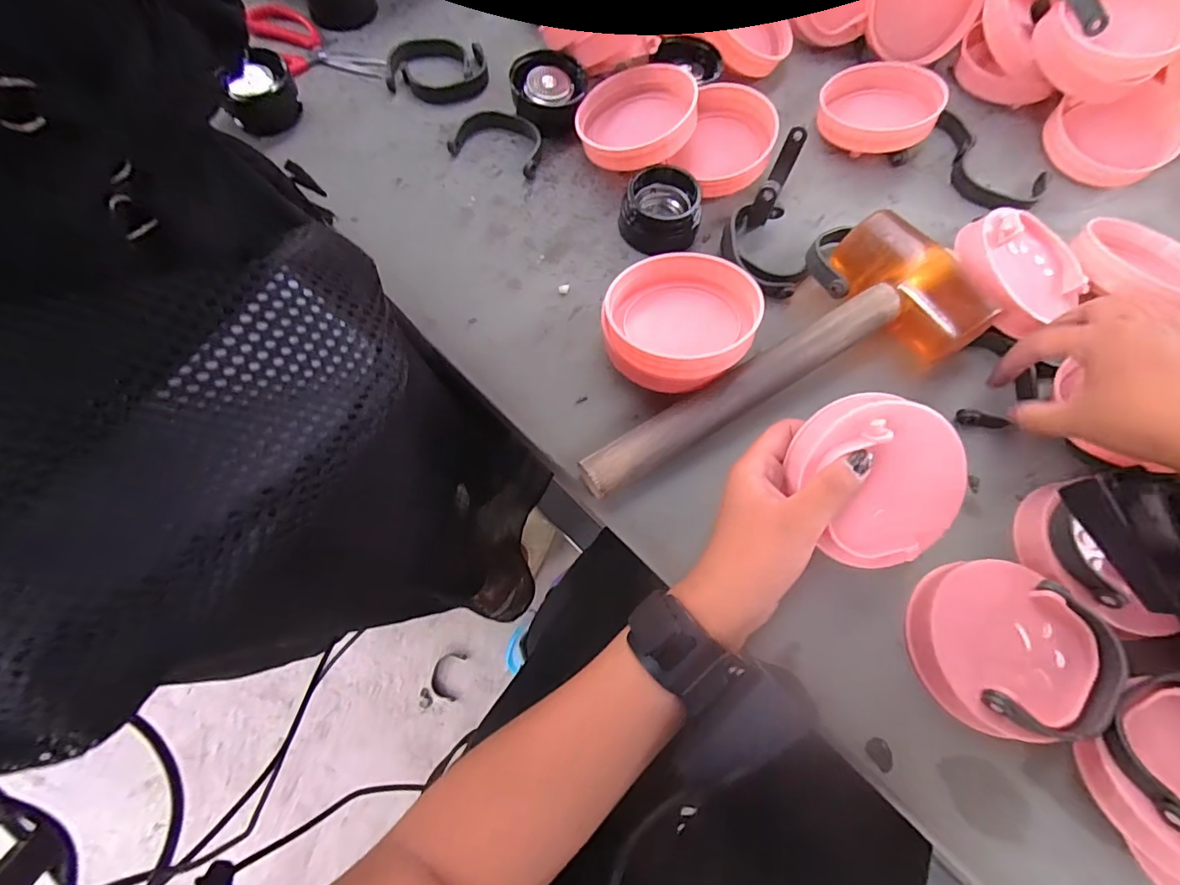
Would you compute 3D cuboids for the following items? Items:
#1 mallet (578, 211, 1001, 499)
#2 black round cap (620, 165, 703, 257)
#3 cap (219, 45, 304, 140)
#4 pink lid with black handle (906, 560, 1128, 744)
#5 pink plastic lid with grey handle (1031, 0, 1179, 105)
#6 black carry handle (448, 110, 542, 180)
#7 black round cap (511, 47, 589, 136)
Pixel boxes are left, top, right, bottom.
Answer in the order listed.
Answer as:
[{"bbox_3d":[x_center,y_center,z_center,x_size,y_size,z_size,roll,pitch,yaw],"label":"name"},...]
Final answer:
[{"bbox_3d":[0.127,-0.044,0.330,0.294,0.039,0.104,-33,74,-12],"label":"mallet"},{"bbox_3d":[0.056,-0.177,0.375,0.051,0.041,0.053,0,70,-1],"label":"black round cap"},{"bbox_3d":[-0.248,-0.268,0.388,0.051,0.045,0.058,38,74,11],"label":"cap"},{"bbox_3d":[0.239,0.114,0.285,0.097,0.032,0.088,-3,71,-2],"label":"pink lid with black handle"},{"bbox_3d":[0.411,-0.332,0.394,0.103,0.037,0.093,44,106,0],"label":"pink plastic lid with grey handle"},{"bbox_3d":[-0.072,-0.250,0.409,0.071,0.013,0.056,16,71,4],"label":"black carry handle"},{"bbox_3d":[-0.033,-0.284,0.409,0.058,0.038,0.058,0,70,-1],"label":"black round cap"}]

